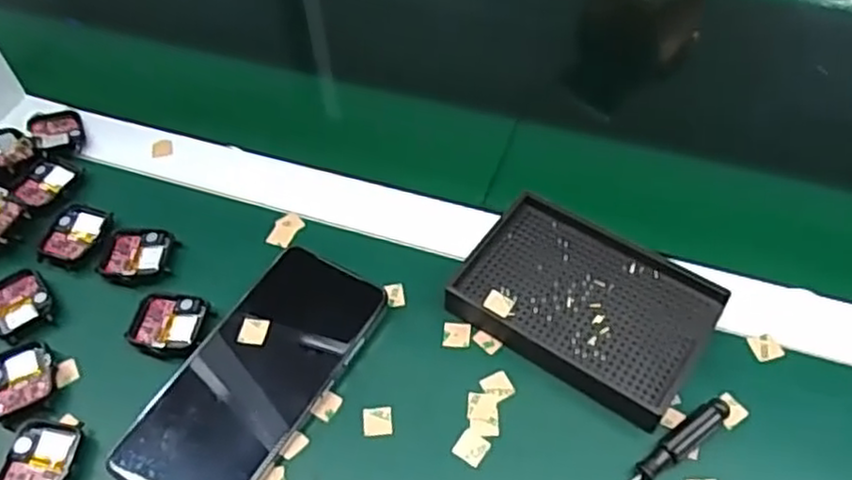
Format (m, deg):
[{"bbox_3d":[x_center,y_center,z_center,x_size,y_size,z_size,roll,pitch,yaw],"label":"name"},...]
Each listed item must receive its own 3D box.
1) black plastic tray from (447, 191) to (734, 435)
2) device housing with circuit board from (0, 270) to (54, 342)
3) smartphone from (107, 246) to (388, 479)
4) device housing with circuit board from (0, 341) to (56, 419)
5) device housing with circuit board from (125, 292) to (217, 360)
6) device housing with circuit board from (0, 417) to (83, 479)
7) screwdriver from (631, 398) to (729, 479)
[{"bbox_3d":[0.093,0.035,0.417,0.135,0.020,0.092,30,61,23],"label":"black plastic tray"},{"bbox_3d":[-0.252,0.040,0.442,0.038,0.010,0.042,-34,59,-20],"label":"device housing with circuit board"},{"bbox_3d":[-0.095,0.077,0.404,0.077,0.014,0.162,25,59,20],"label":"smartphone"},{"bbox_3d":[-0.233,0.079,0.411,0.036,0.006,0.046,-19,55,-10],"label":"device housing with circuit board"},{"bbox_3d":[-0.153,0.051,0.428,0.045,0.010,0.041,9,55,10],"label":"device housing with circuit board"},{"bbox_3d":[-0.206,0.118,0.381,0.037,0.006,0.044,6,54,8],"label":"device housing with circuit board"},{"bbox_3d":[0.104,0.122,0.359,0.131,0.012,0.011,-32,58,-19],"label":"screwdriver"}]

